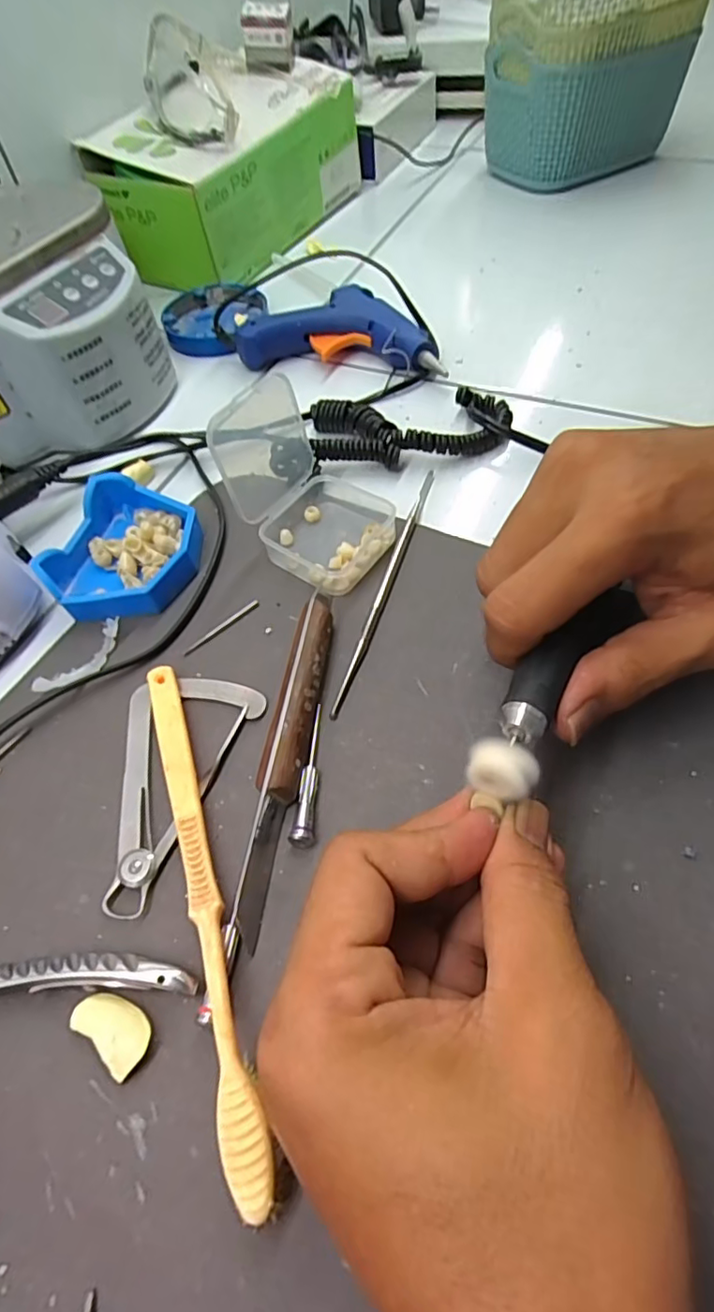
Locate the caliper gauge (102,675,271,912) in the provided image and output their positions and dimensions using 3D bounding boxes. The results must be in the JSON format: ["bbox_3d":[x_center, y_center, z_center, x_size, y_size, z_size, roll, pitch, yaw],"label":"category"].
[{"bbox_3d":[-0.084,0.047,0.235,0.055,0.005,0.098,19,61,16],"label":"caliper gauge"}]

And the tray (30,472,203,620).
[{"bbox_3d":[-0.116,-0.057,0.293,0.069,0.023,0.076,-1,57,4],"label":"tray"}]

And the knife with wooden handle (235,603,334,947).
[{"bbox_3d":[-0.026,0.031,0.234,0.016,0.015,0.150,5,58,7],"label":"knife with wooden handle"}]

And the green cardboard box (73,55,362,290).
[{"bbox_3d":[-0.098,-0.407,0.479,0.116,0.090,0.221,24,62,19],"label":"green cardboard box"}]

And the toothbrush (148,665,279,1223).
[{"bbox_3d":[-0.056,0.076,0.204,0.013,0.019,0.183,-19,58,-8],"label":"toothbrush"}]

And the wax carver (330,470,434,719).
[{"bbox_3d":[0.016,-0.038,0.282,0.006,0.006,0.155,14,59,13],"label":"wax carver"}]

